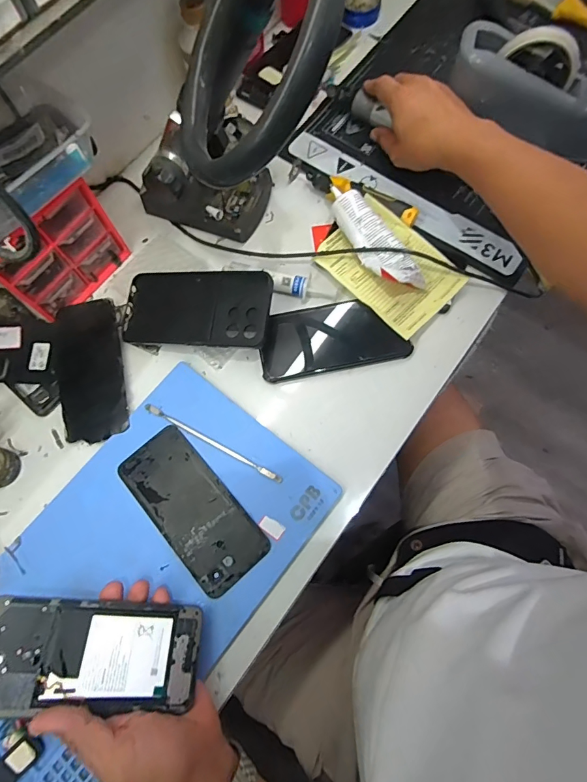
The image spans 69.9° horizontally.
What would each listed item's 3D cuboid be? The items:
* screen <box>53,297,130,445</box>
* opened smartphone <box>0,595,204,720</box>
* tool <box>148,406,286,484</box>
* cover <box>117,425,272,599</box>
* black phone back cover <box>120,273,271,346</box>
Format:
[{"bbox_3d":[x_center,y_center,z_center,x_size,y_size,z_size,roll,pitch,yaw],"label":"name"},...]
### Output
[{"bbox_3d":[-0.221,-0.024,0.452,0.069,0.006,0.154,-13,73,-4],"label":"screen"},{"bbox_3d":[-0.155,0.205,0.326,0.163,0.006,0.073,12,58,-18],"label":"opened smartphone"},{"bbox_3d":[-0.084,0.052,0.428,0.161,0.004,0.008,27,75,9],"label":"tool"},{"bbox_3d":[-0.099,0.114,0.412,0.073,0.004,0.160,-40,76,-11],"label":"cover"},{"bbox_3d":[-0.105,-0.087,0.449,0.167,0.009,0.079,5,86,20],"label":"black phone back cover"}]

